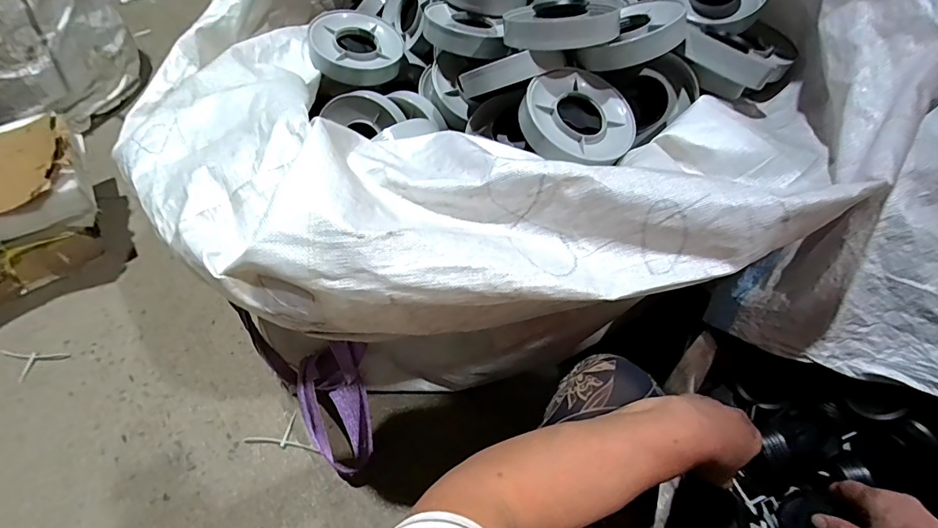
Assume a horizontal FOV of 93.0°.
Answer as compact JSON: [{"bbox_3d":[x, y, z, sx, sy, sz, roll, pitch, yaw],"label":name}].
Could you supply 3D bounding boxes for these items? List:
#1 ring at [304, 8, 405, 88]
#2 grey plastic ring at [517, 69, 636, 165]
[{"bbox_3d":[-0.195,-0.376,0.774,0.149,0.033,0.149,5,65,-12],"label":"ring"},{"bbox_3d":[0.150,-0.198,0.605,0.155,0.029,0.155,5,66,-12],"label":"grey plastic ring"}]

